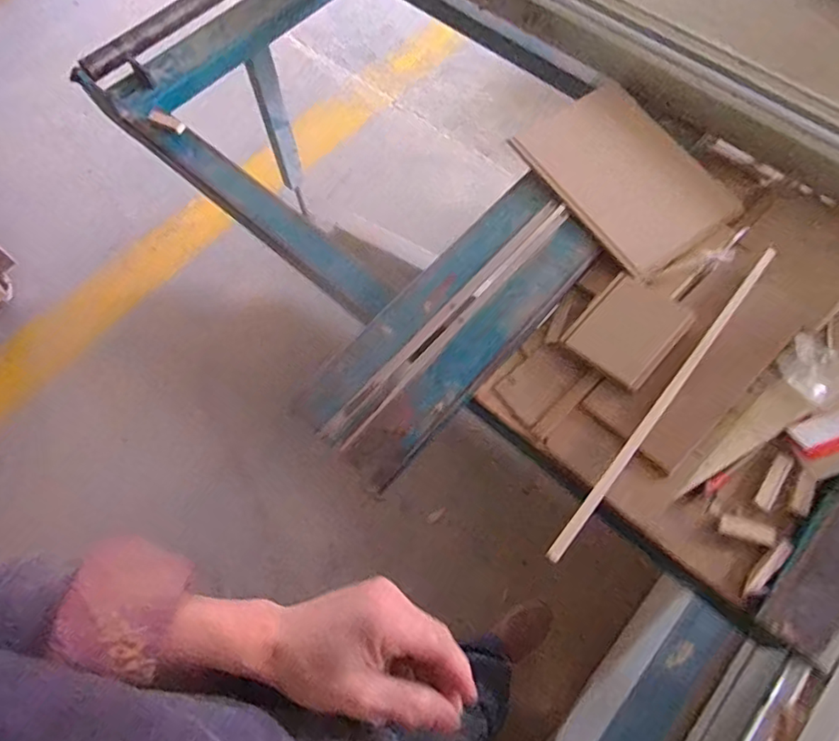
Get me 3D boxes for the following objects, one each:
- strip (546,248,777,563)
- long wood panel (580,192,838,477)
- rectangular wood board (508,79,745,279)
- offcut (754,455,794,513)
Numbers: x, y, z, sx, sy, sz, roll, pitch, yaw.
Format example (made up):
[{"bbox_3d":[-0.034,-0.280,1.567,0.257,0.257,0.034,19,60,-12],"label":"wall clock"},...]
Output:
[{"bbox_3d":[0.289,0.024,0.643,0.015,0.015,0.470,37,73,15],"label":"strip"},{"bbox_3d":[0.385,-0.062,0.681,0.427,0.023,0.142,-40,69,-11],"label":"long wood panel"},{"bbox_3d":[0.288,-0.275,0.783,0.220,0.018,0.279,-31,71,-16],"label":"rectangular wood board"},{"bbox_3d":[0.394,0.123,0.622,0.018,0.007,0.067,32,71,13],"label":"offcut"}]

